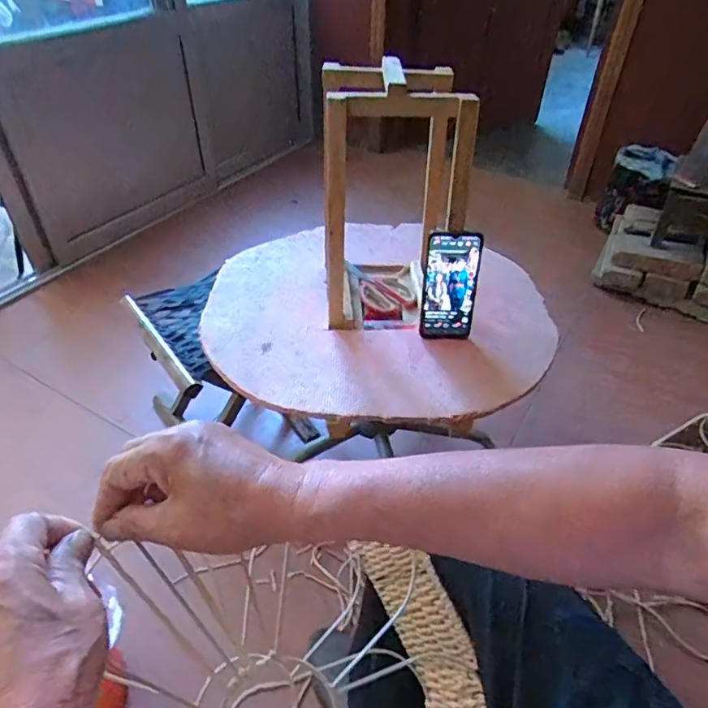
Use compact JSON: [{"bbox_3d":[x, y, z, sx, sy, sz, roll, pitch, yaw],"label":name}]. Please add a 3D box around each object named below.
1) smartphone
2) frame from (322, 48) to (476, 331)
[{"bbox_3d":[0.137,-0.095,0.753,0.075,0.154,0.015,2,28,0],"label":"smartphone"},{"bbox_3d":[0.050,-0.227,0.776,0.177,0.333,0.189,-1,41,-2],"label":"frame"}]

